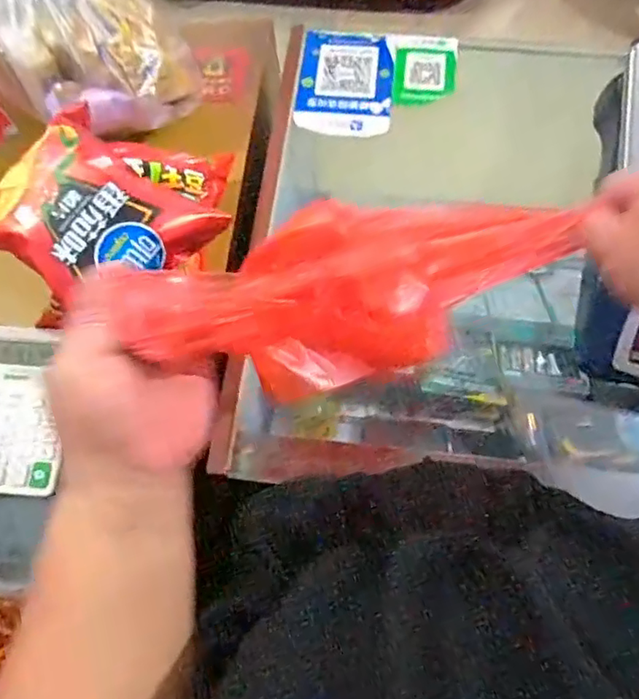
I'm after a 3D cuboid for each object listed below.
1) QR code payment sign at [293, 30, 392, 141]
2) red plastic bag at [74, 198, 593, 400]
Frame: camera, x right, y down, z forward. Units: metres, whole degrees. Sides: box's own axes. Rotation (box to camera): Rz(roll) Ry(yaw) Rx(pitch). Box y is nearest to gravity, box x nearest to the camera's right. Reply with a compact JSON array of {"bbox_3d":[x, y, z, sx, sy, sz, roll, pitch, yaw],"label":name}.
[{"bbox_3d":[0.032,-0.342,0.715,0.118,0.009,0.176,3,69,3],"label":"QR code payment sign"},{"bbox_3d":[0.023,-0.034,0.318,0.253,0.054,0.088,-13,69,-7],"label":"red plastic bag"}]

